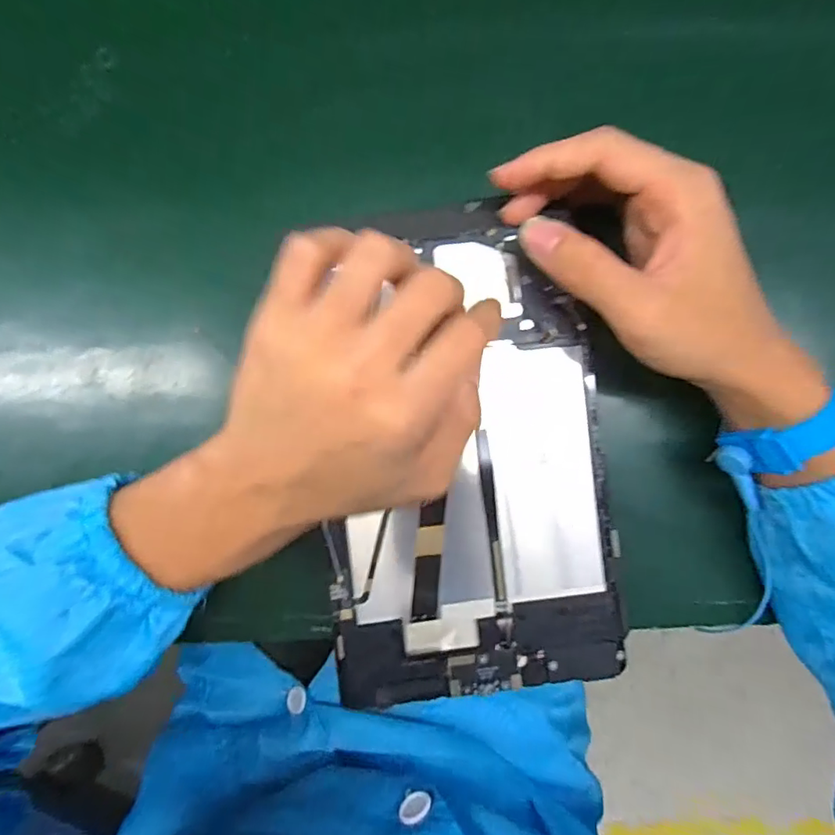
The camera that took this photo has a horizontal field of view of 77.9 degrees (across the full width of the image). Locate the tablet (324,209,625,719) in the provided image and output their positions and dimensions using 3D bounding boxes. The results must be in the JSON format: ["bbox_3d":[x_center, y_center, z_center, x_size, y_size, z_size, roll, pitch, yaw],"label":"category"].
[{"bbox_3d":[0.024,0.018,0.272,0.147,0.010,0.248,-7,90,-4],"label":"tablet"}]

